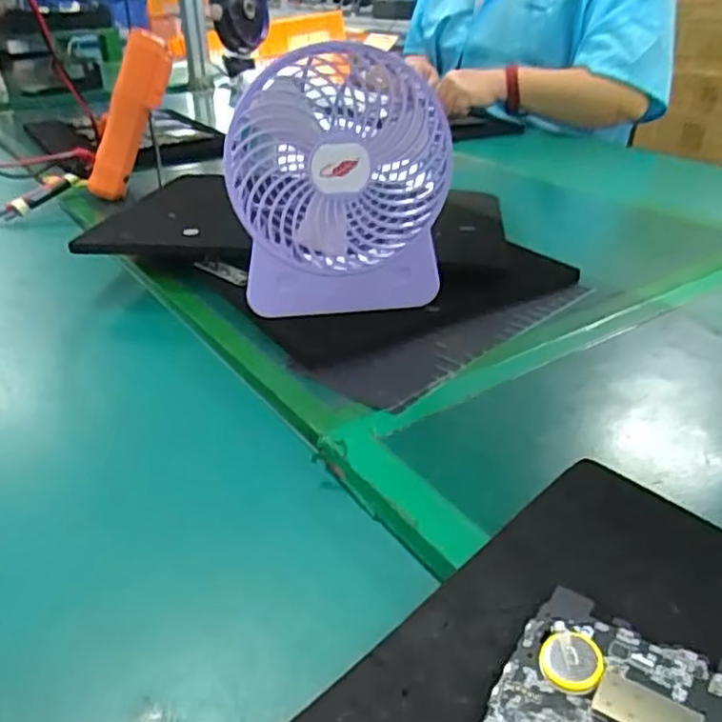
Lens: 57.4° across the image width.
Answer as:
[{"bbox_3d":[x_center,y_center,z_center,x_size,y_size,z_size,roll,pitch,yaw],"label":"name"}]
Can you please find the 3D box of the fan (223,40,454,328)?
[{"bbox_3d":[-0.014,-0.106,0.434,0.135,0.173,0.043,-4,30,-4],"label":"fan"}]

